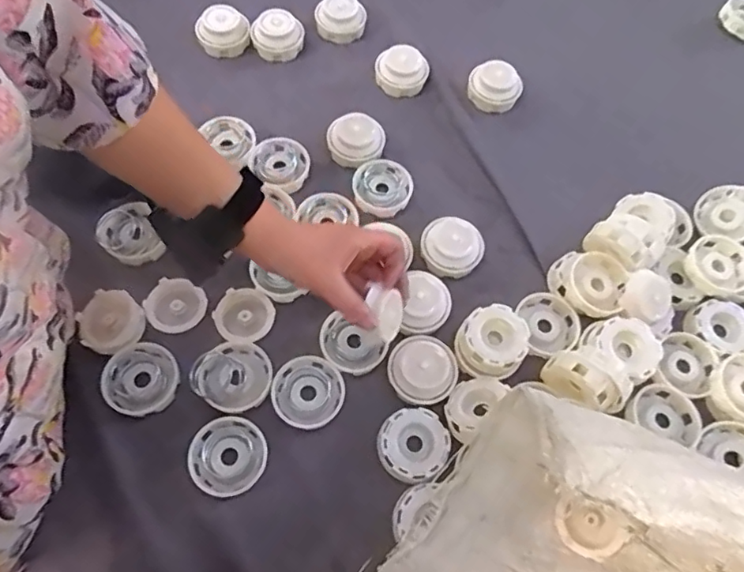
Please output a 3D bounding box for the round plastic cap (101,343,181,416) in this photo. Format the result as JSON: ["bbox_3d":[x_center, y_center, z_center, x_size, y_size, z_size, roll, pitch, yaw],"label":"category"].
[{"bbox_3d":[-0.200,0.080,0.478,0.060,0.008,0.060,34,67,11],"label":"round plastic cap"}]

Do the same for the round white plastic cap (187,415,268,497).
[{"bbox_3d":[-0.119,0.140,0.456,0.060,0.009,0.060,2,65,-4],"label":"round white plastic cap"}]

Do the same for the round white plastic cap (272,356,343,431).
[{"bbox_3d":[-0.057,0.094,0.487,0.059,0.015,0.060,2,65,-4],"label":"round white plastic cap"}]

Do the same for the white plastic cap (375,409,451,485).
[{"bbox_3d":[0.036,0.137,0.475,0.058,0.024,0.058,2,65,-4],"label":"white plastic cap"}]

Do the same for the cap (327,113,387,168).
[{"bbox_3d":[-0.018,-0.157,0.597,0.059,0.031,0.051,14,65,2],"label":"cap"}]

